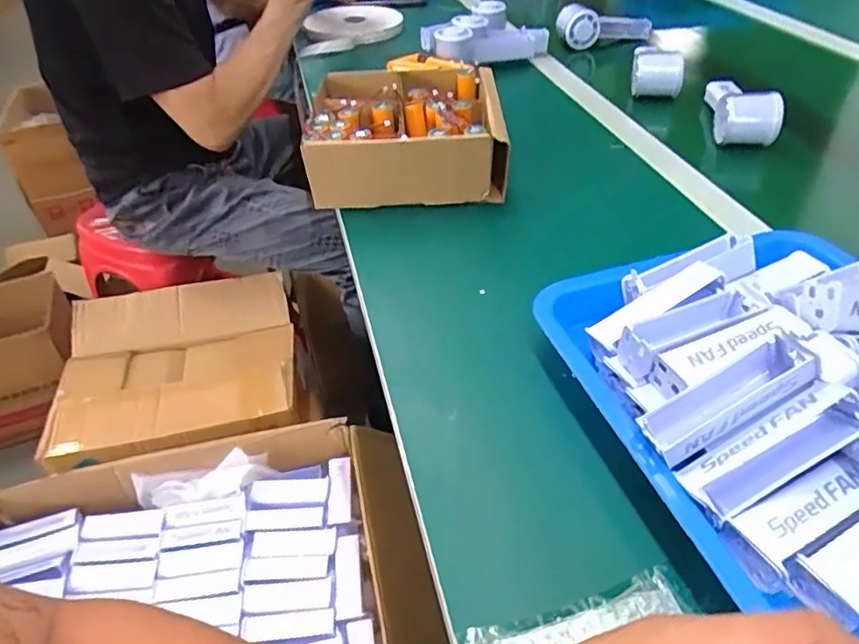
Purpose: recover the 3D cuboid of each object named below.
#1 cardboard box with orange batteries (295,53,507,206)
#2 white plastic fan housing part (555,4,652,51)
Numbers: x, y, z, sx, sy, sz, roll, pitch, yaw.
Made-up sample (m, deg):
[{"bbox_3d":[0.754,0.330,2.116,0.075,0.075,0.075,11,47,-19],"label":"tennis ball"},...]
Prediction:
[{"bbox_3d":[-0.024,-0.205,0.656,0.197,0.074,0.191,-4,41,1],"label":"cardboard box with orange batteries"},{"bbox_3d":[0.299,-0.504,1.021,0.168,0.073,0.044,-18,43,-16],"label":"white plastic fan housing part"}]

